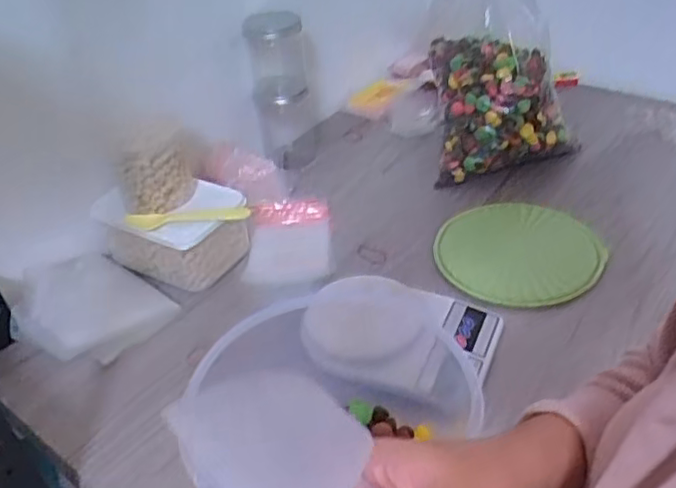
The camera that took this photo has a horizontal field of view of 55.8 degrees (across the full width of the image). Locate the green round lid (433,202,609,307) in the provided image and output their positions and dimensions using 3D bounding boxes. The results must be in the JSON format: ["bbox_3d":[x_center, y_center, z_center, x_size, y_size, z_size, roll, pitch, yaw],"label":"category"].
[{"bbox_3d":[0.235,0.003,0.841,0.210,0.017,0.216,-4,37,3],"label":"green round lid"}]

